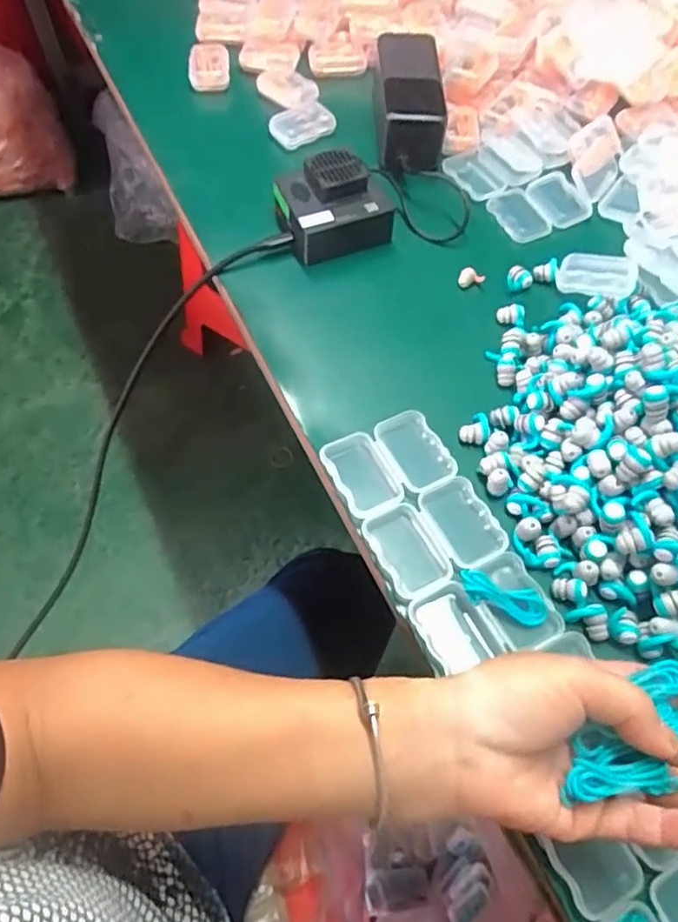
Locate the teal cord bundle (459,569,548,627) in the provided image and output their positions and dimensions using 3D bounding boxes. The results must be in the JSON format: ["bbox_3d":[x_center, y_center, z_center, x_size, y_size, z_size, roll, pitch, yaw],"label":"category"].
[{"bbox_3d":[0.093,0.077,0.354,0.054,0.012,0.017,25,63,-9],"label":"teal cord bundle"}]

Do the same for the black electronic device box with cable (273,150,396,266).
[{"bbox_3d":[-0.005,-0.200,0.487,0.081,0.045,0.064,-17,63,-12],"label":"black electronic device box with cable"}]

